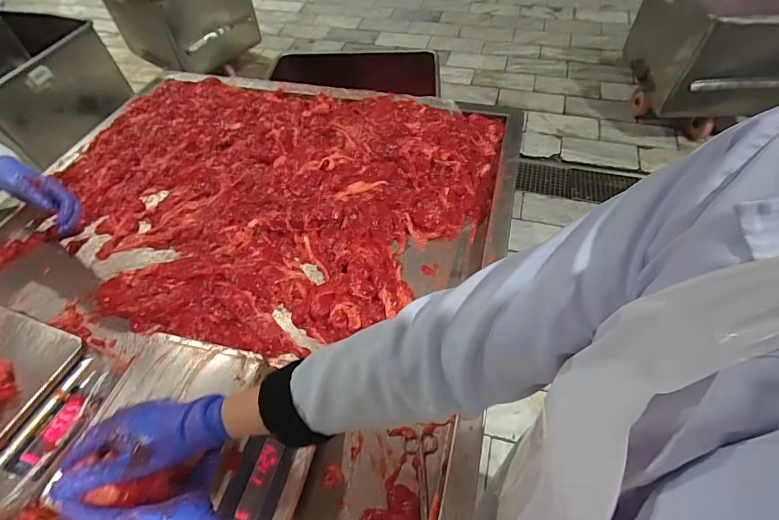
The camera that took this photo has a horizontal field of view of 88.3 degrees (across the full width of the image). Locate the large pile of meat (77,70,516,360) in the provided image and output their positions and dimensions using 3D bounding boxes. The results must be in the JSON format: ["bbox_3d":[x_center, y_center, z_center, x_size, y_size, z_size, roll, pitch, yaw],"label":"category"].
[{"bbox_3d":[-0.268,-0.158,0.878,0.918,0.067,0.695,12,55,11],"label":"large pile of meat"}]

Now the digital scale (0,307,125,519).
[{"bbox_3d":[-0.547,0.213,0.577,0.209,0.114,0.230,16,56,14],"label":"digital scale"}]

